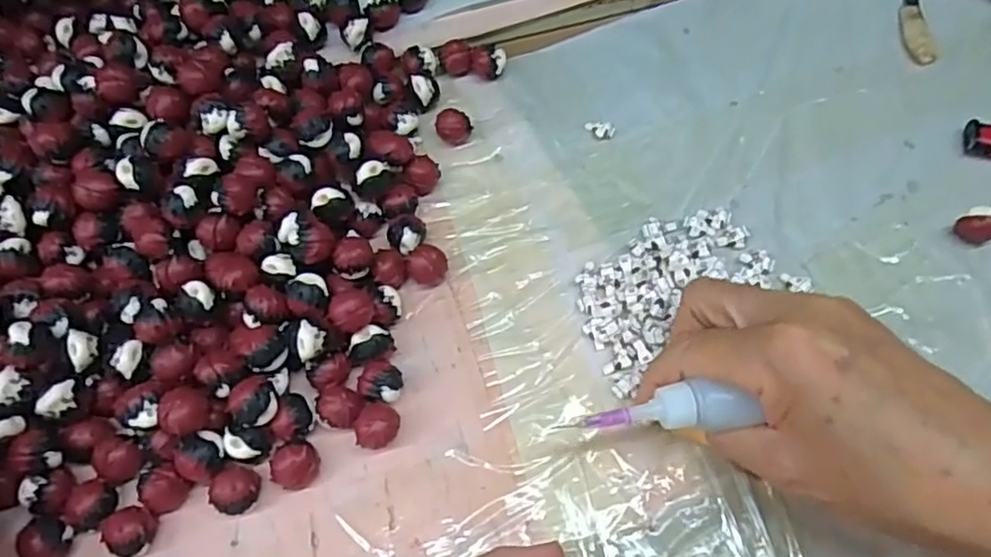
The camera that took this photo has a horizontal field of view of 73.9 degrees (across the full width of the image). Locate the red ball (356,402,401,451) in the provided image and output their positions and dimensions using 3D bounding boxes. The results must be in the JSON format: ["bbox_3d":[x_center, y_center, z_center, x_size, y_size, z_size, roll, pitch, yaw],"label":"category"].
[{"bbox_3d":[-0.051,0.065,0.287,0.019,0.018,0.018,0,62,1],"label":"red ball"}]

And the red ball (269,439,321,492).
[{"bbox_3d":[-0.085,0.079,0.280,0.017,0.018,0.019,11,63,7],"label":"red ball"}]

